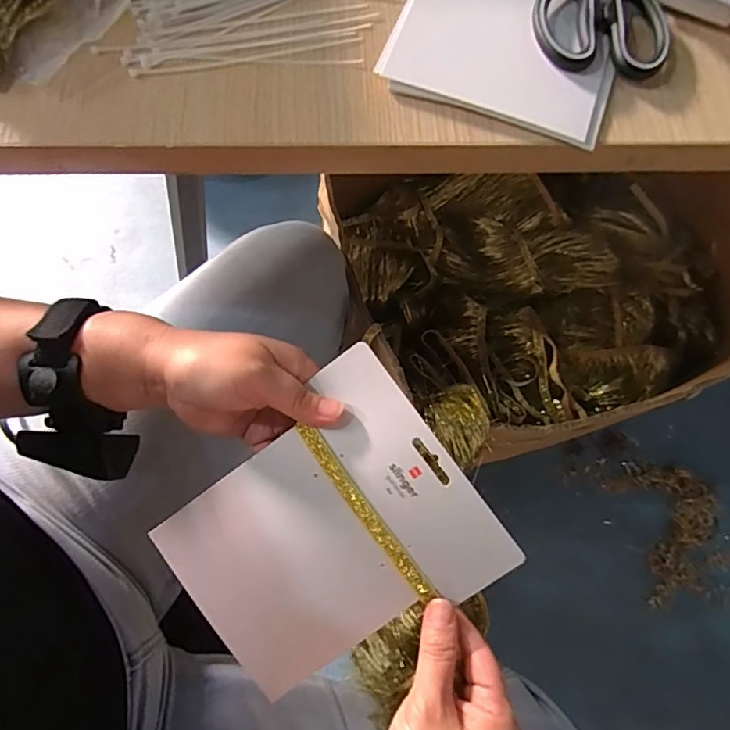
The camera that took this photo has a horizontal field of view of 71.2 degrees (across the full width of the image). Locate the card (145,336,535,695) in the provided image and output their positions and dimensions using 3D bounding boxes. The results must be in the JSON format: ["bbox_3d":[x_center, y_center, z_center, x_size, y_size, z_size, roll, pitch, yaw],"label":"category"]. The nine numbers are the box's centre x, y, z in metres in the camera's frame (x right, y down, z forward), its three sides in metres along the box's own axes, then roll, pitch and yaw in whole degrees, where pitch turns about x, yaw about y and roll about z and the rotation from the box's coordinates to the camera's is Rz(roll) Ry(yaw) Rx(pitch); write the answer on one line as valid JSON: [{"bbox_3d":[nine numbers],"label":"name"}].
[{"bbox_3d":[-0.024,0.103,0.310,0.177,0.007,0.154,-37,87,5],"label":"card"}]

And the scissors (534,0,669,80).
[{"bbox_3d":[0.162,-0.267,0.343,0.083,0.018,0.181,13,72,2],"label":"scissors"}]

